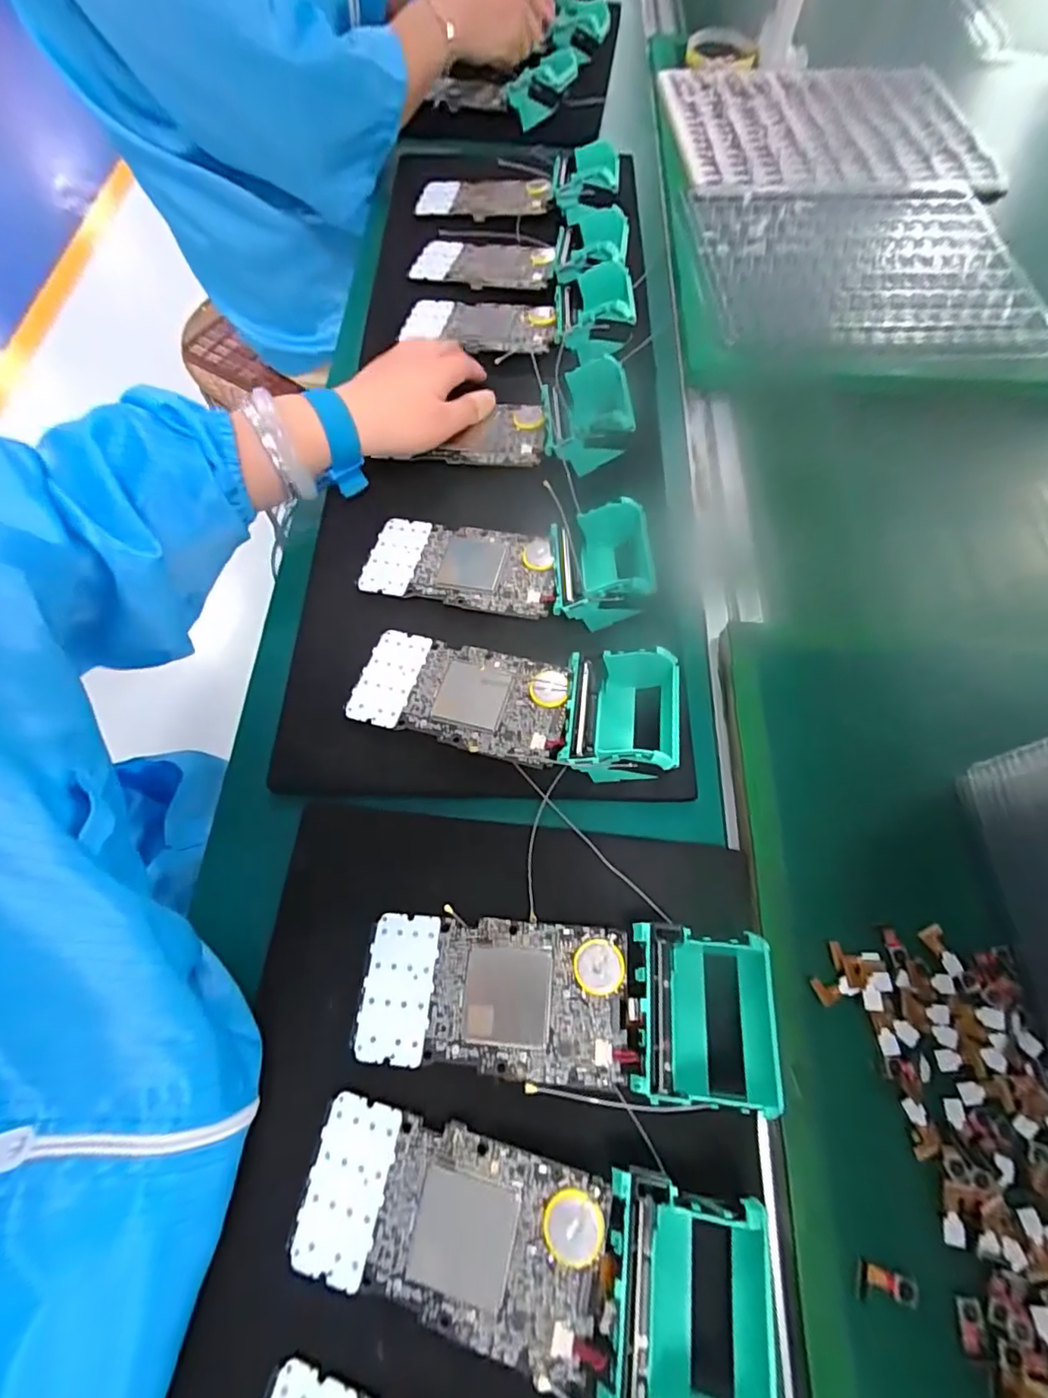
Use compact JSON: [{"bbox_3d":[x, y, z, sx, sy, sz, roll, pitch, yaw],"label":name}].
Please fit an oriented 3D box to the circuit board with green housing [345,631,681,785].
[{"bbox_3d":[-0.009,-0.004,0.318,0.191,0.040,0.078,10,68,6],"label":"circuit board with green housing"}]

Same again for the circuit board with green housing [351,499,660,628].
[{"bbox_3d":[-0.013,-0.095,0.356,0.189,0.038,0.083,8,67,5],"label":"circuit board with green housing"}]

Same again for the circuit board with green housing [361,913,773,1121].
[{"bbox_3d":[0.015,0.141,0.257,0.186,0.032,0.068,2,66,2],"label":"circuit board with green housing"}]

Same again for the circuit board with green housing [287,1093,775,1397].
[{"bbox_3d":[0.000,0.225,0.222,0.192,0.030,0.072,9,67,5],"label":"circuit board with green housing"}]

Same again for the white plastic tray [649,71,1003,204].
[{"bbox_3d":[0.322,-0.632,0.609,0.312,0.019,0.298,-1,66,1],"label":"white plastic tray"}]

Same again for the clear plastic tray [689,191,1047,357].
[{"bbox_3d":[0.302,-0.395,0.498,0.273,0.010,0.225,-1,66,1],"label":"clear plastic tray"}]

